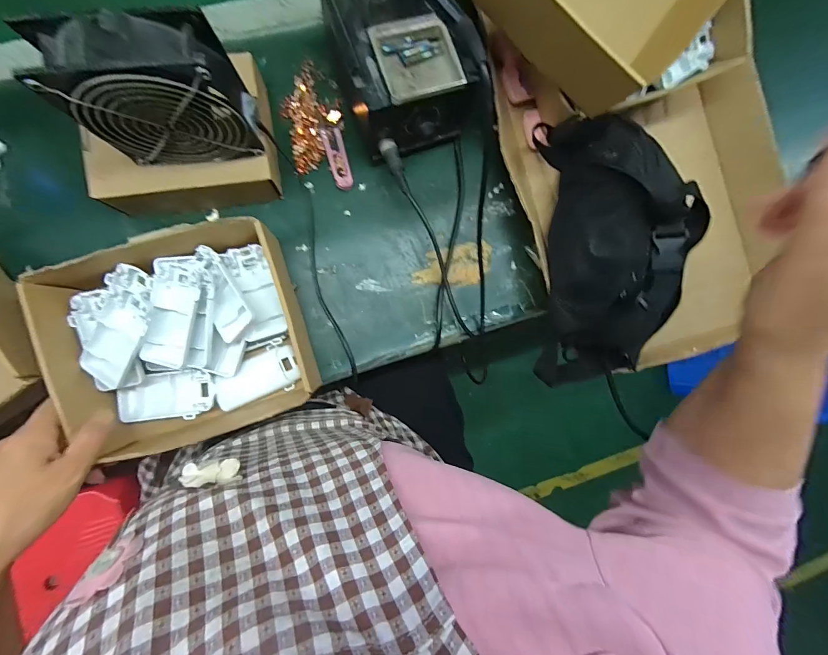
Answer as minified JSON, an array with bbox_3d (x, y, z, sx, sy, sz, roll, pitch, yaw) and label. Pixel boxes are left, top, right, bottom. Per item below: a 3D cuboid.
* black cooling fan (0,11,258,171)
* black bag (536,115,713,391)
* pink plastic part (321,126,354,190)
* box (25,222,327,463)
[{"bbox_3d":[-0.199,-0.180,0.284,0.122,0.116,0.046,-7,89,-7],"label":"black cooling fan"},{"bbox_3d":[0.222,-0.080,0.376,0.160,0.077,0.279,2,88,-6],"label":"black bag"},{"bbox_3d":[-0.086,-0.193,0.408,0.022,0.008,0.073,-14,91,-7],"label":"pink plastic part"},{"bbox_3d":[-0.222,0.010,0.356,0.211,0.069,0.188,-15,91,-7],"label":"box"}]

